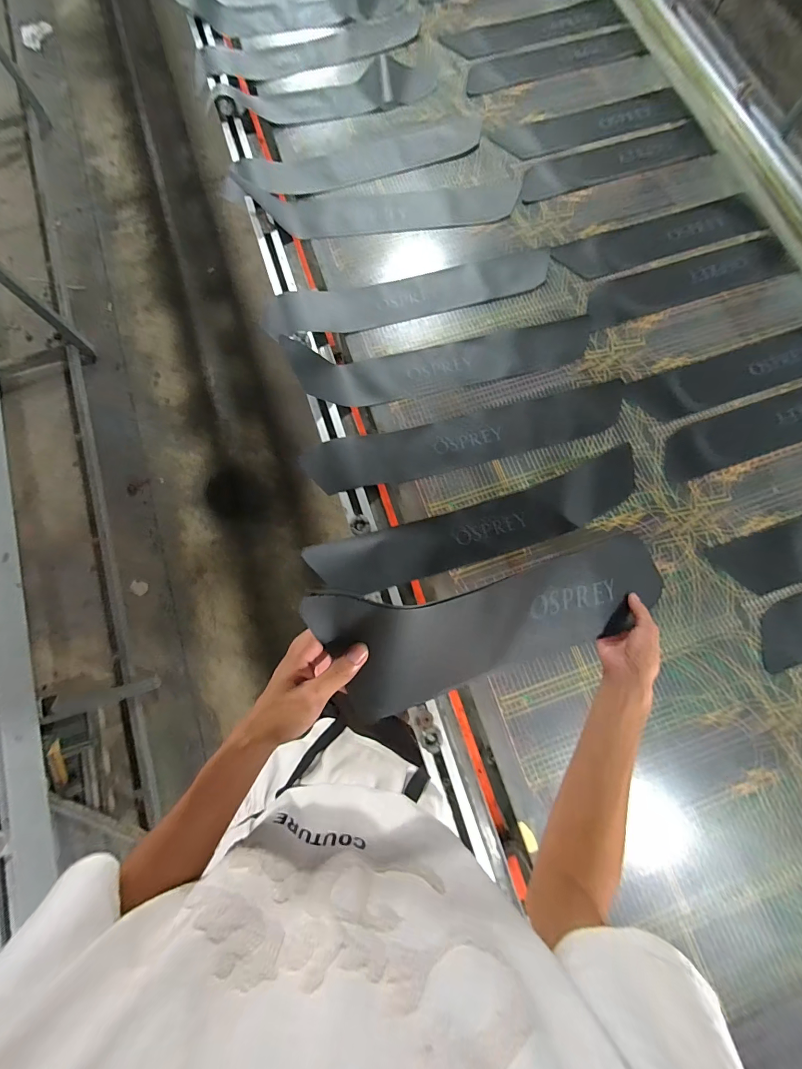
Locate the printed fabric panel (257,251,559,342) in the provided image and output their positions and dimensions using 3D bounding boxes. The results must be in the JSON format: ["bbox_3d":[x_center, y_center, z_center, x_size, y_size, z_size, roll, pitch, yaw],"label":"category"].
[{"bbox_3d":[0.022,-0.557,0.855,0.665,0.008,0.144,-15,76,-4],"label":"printed fabric panel"}]

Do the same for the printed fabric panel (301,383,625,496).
[{"bbox_3d":[0.143,-0.199,0.780,0.672,0.032,0.116,-11,76,-3],"label":"printed fabric panel"}]

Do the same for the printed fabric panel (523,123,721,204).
[{"bbox_3d":[0.566,-0.964,0.941,0.551,0.011,0.114,-19,77,-5],"label":"printed fabric panel"}]

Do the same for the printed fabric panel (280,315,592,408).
[{"bbox_3d":[0.102,-0.385,0.791,0.676,0.051,0.145,-9,76,-2],"label":"printed fabric panel"}]

